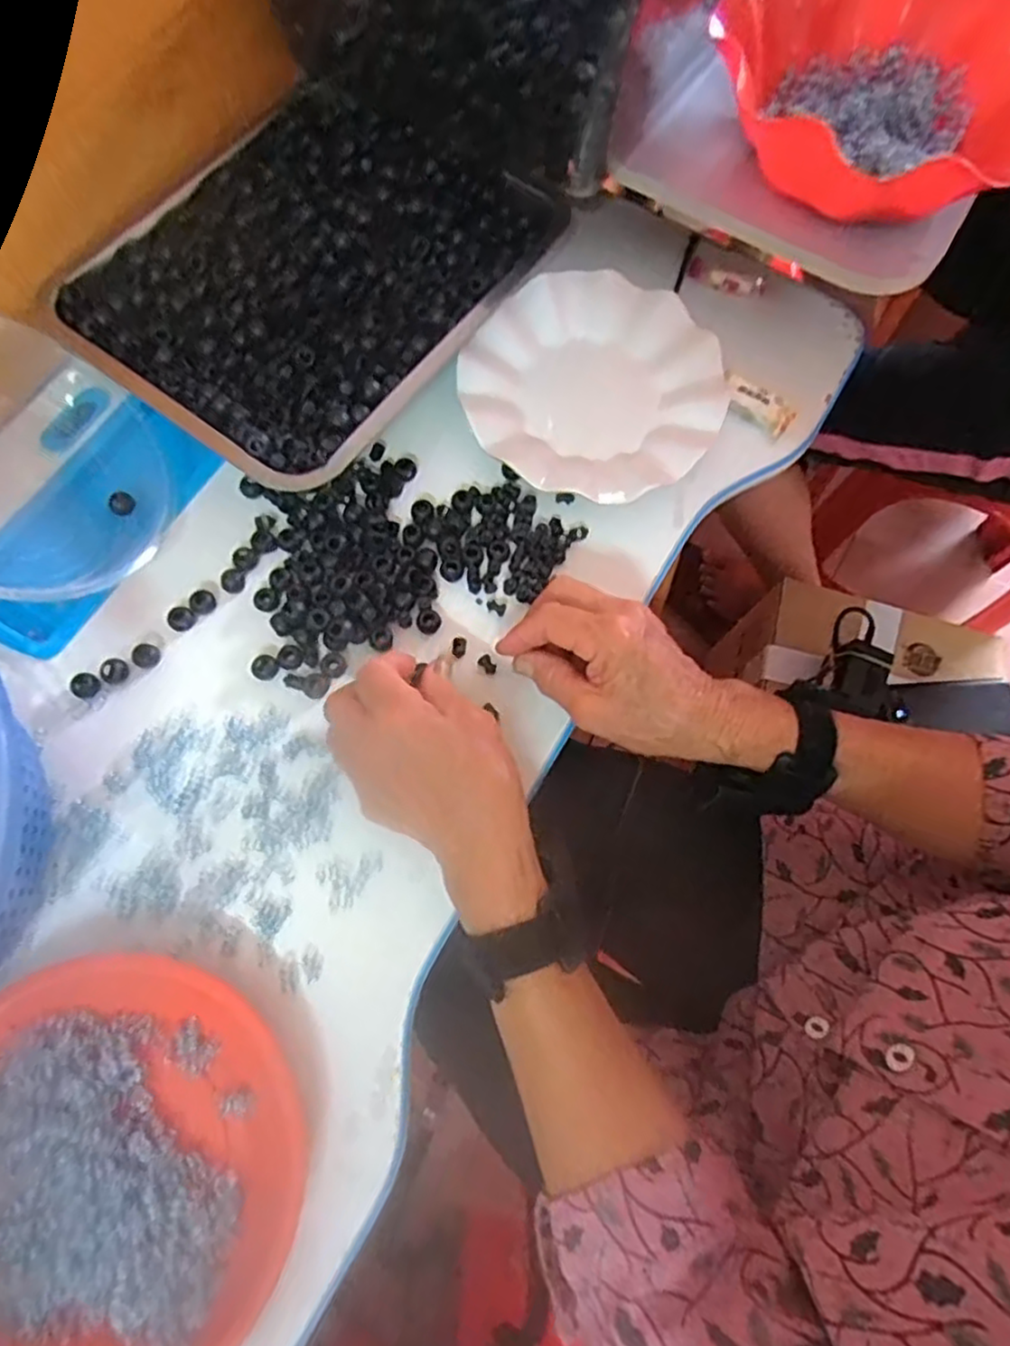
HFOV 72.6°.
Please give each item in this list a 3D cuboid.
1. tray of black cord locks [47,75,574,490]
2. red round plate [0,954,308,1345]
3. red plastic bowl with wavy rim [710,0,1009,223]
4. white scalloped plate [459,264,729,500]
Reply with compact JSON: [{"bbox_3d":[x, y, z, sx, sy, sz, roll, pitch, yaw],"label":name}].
[{"bbox_3d":[-0.129,-0.280,0.482,0.236,0.057,0.305,35,74,9],"label":"tray of black cord locks"},{"bbox_3d":[-0.205,0.242,0.330,0.199,0.029,0.186,1,72,-2],"label":"red round plate"},{"bbox_3d":[0.242,-0.376,0.443,0.207,0.061,0.224,40,75,10],"label":"red plastic bowl with wavy rim"},{"bbox_3d":[0.063,-0.203,0.483,0.174,0.020,0.168,1,72,-2],"label":"white scalloped plate"}]

